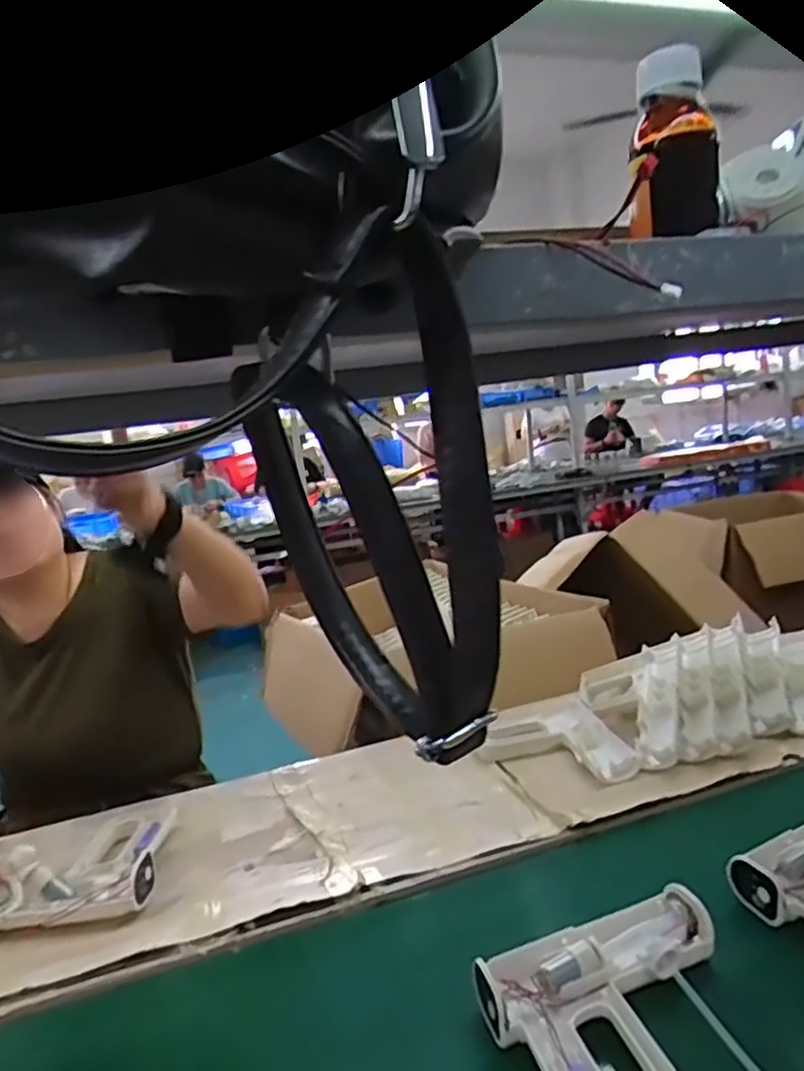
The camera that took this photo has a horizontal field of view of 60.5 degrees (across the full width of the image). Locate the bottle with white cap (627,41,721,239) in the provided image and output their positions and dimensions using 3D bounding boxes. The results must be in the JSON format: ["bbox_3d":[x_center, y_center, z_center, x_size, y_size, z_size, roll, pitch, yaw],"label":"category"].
[{"bbox_3d":[0.143,-0.205,0.362,0.042,0.087,0.035,-9,6,24],"label":"bottle with white cap"}]

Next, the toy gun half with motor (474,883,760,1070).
[{"bbox_3d":[0.182,0.370,0.543,0.206,0.040,0.193,-9,10,-17],"label":"toy gun half with motor"}]

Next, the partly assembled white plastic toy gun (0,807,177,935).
[{"bbox_3d":[-0.388,0.387,0.816,0.202,0.044,0.176,-7,10,-5],"label":"partly assembled white plastic toy gun"}]

